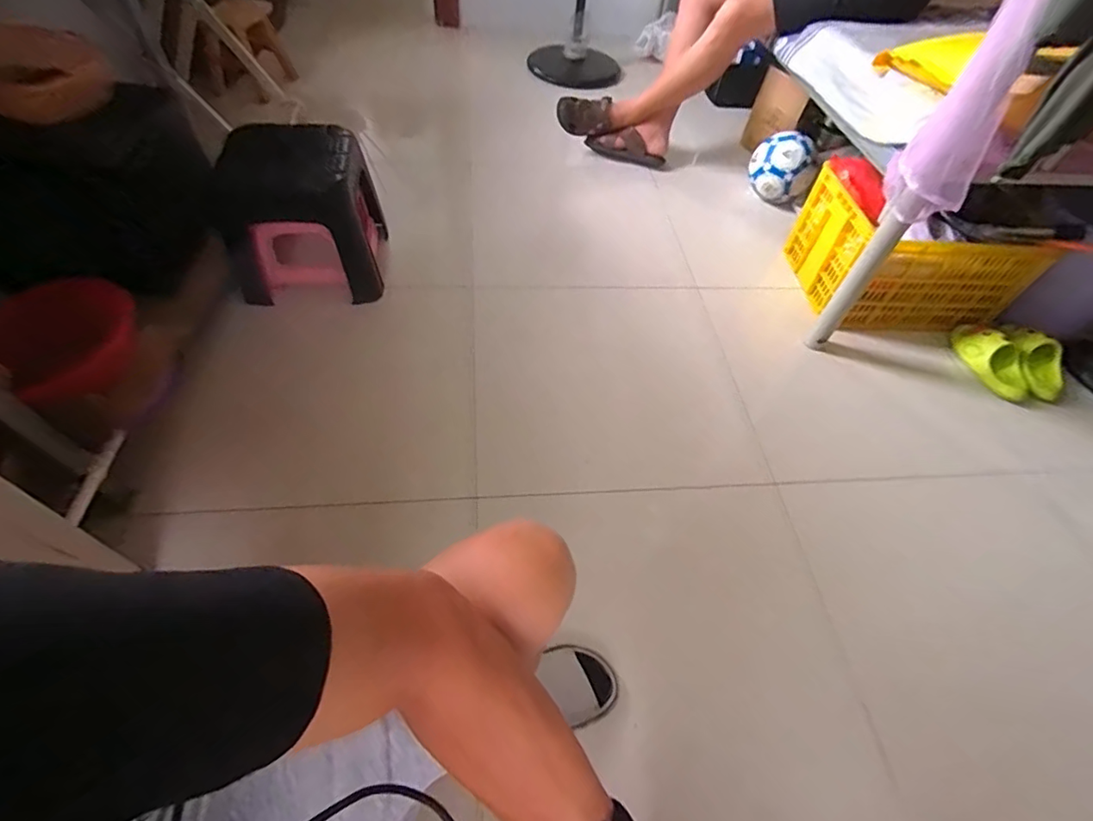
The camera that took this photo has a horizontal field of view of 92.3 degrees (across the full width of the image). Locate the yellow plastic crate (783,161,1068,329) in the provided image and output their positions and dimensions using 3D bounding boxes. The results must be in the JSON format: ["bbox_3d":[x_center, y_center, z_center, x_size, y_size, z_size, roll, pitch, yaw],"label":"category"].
[{"bbox_3d":[0.924,-0.402,1.353,0.460,0.261,0.313,1,53,-5],"label":"yellow plastic crate"}]

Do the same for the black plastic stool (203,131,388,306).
[{"bbox_3d":[-0.581,-0.470,1.241,0.333,0.310,0.294,-5,54,-9],"label":"black plastic stool"}]

